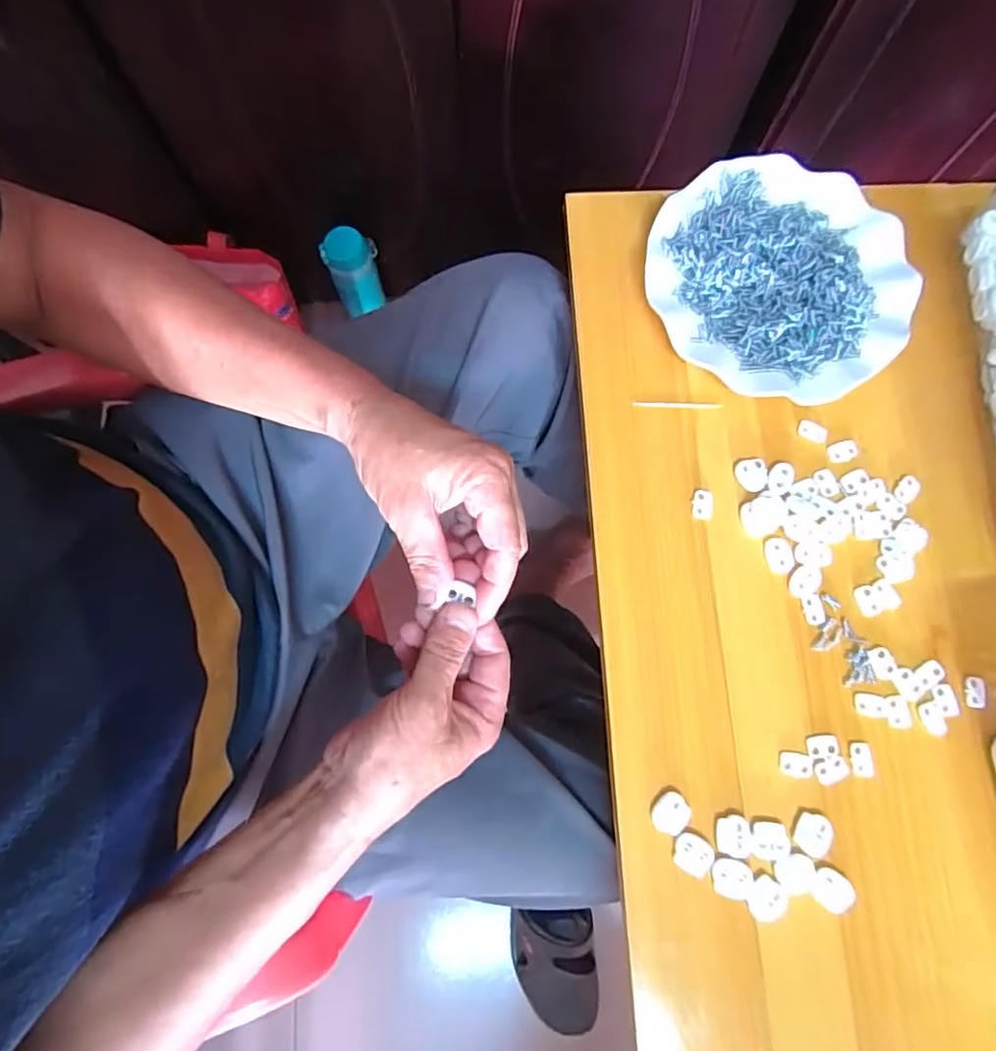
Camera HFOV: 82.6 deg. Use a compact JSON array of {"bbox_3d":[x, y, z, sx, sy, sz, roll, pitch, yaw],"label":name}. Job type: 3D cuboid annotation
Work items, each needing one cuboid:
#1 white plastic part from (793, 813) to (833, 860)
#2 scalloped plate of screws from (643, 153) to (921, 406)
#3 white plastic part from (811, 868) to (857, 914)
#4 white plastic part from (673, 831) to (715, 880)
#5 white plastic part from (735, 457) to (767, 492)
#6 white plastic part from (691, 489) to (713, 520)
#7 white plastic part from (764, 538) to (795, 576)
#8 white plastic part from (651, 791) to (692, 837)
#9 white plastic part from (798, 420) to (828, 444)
[{"bbox_3d":[0.187,0.183,0.333,0.020,0.004,0.023,26,79,4],"label":"white plastic part"},{"bbox_3d":[0.197,-0.175,0.406,0.175,0.023,0.179,0,78,-1],"label":"scalloped plate of screws"},{"bbox_3d":[0.195,0.213,0.328,0.023,0.006,0.020,29,79,5],"label":"white plastic part"},{"bbox_3d":[0.113,0.192,0.329,0.023,0.004,0.021,33,79,6],"label":"white plastic part"},{"bbox_3d":[0.172,-0.035,0.384,0.021,0.004,0.023,0,78,-1],"label":"white plastic part"},{"bbox_3d":[0.138,-0.014,0.381,0.014,0.004,0.020,3,78,-1],"label":"white plastic part"},{"bbox_3d":[0.186,0.020,0.372,0.016,0.004,0.024,-13,78,-4],"label":"white plastic part"},{"bbox_3d":[0.103,0.172,0.338,0.023,0.007,0.021,0,78,-1],"label":"white plastic part"},{"bbox_3d":[0.219,-0.066,0.393,0.021,0.004,0.013,26,78,4],"label":"white plastic part"}]

